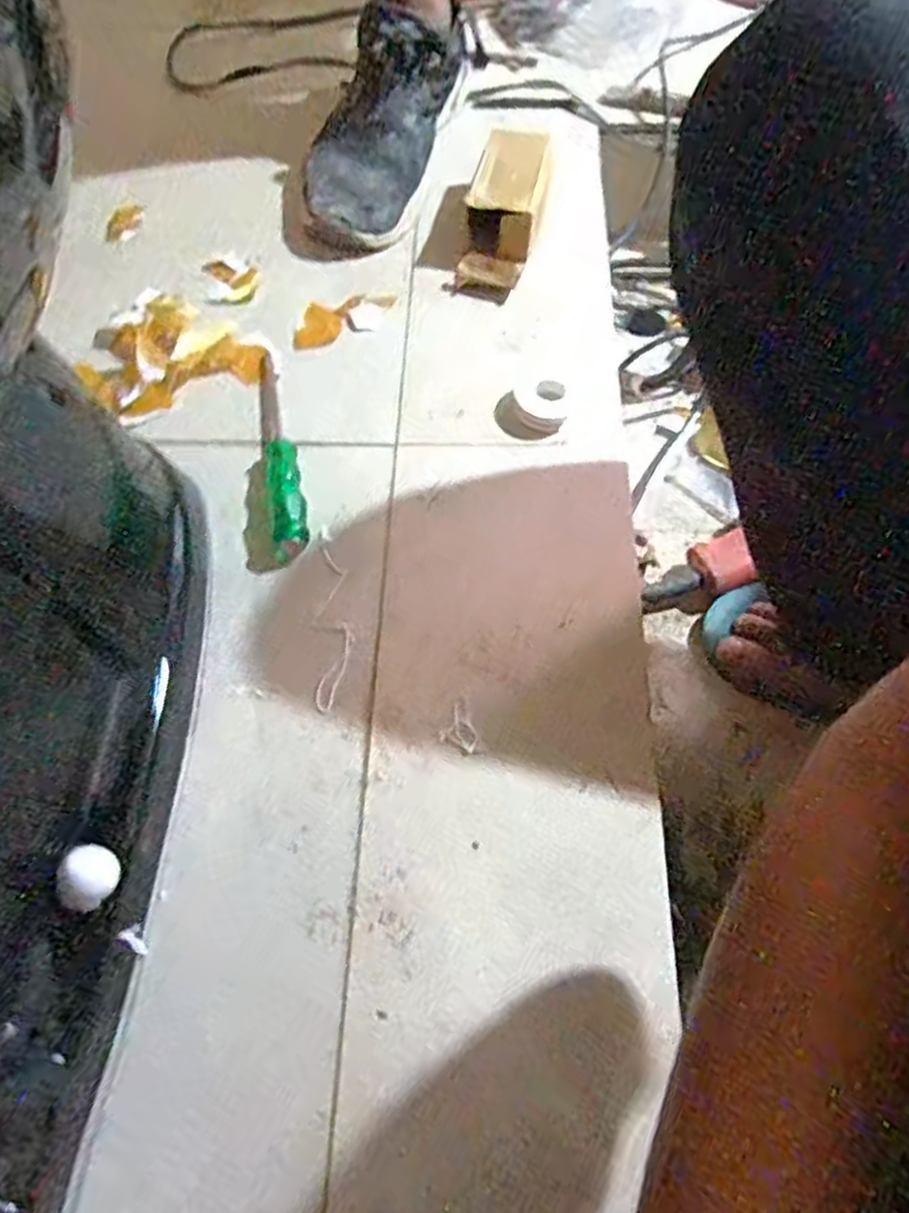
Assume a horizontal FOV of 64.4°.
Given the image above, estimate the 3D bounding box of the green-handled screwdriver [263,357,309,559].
[{"bbox_3d":[-0.127,-0.120,0.521,0.024,0.020,0.194,-11,63,-4],"label":"green-handled screwdriver"}]

